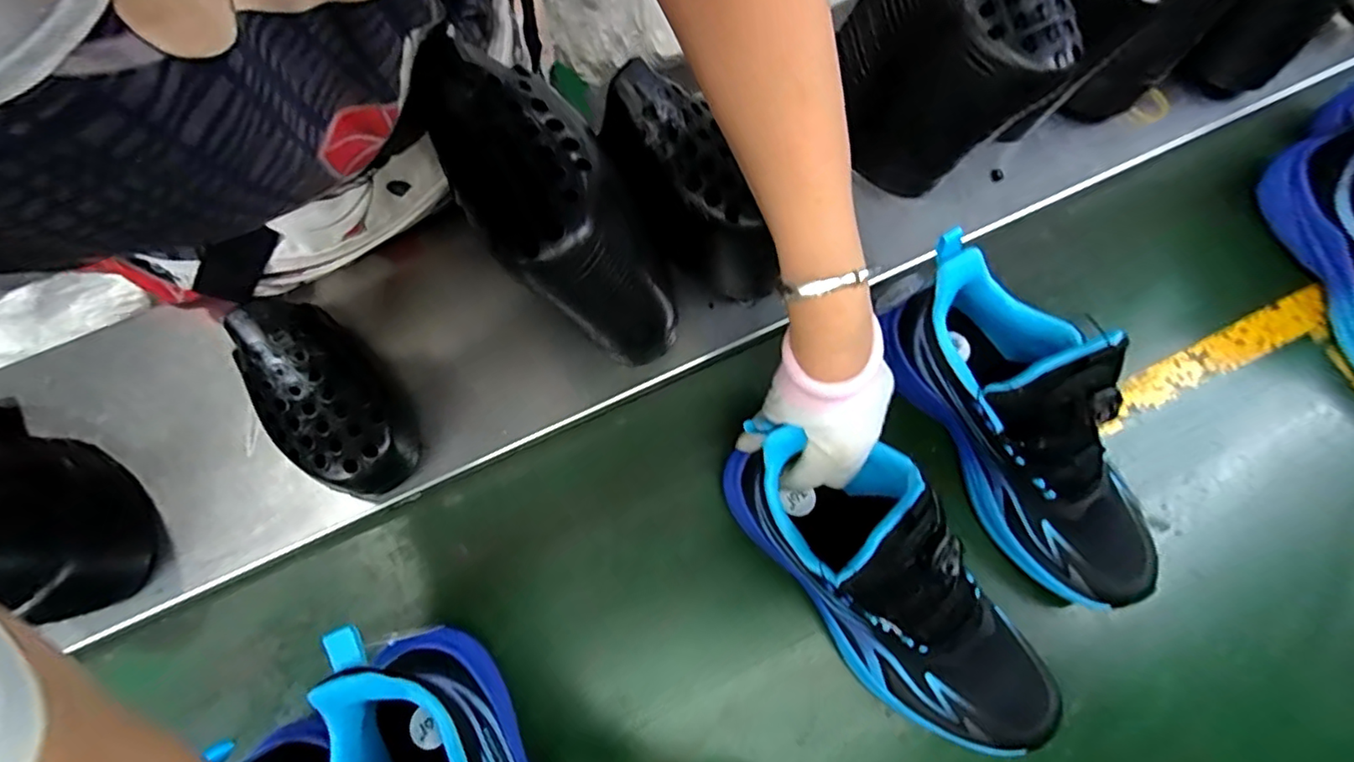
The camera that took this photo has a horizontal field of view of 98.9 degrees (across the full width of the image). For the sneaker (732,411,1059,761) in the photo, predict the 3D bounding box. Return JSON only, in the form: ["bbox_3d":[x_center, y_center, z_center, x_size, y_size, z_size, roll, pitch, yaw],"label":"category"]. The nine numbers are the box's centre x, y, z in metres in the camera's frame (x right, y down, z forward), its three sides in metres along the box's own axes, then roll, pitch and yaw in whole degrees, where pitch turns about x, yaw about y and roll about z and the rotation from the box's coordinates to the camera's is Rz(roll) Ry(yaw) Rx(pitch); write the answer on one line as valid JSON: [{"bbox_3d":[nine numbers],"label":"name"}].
[{"bbox_3d":[0.138,0.126,0.360,0.092,0.145,0.241,-36,76,-10],"label":"sneaker"}]

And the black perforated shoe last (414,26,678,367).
[{"bbox_3d":[-0.061,-0.087,0.343,0.085,0.222,0.081,-45,33,-12],"label":"black perforated shoe last"}]

